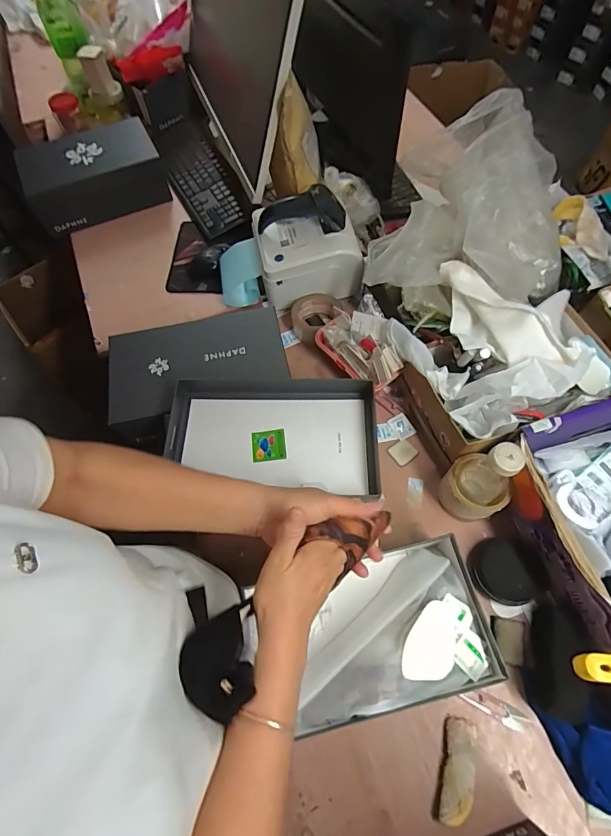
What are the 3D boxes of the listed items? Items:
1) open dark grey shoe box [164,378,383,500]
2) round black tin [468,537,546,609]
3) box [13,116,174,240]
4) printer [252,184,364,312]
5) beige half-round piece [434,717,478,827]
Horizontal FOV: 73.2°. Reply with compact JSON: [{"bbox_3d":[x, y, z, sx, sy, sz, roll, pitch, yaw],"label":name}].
[{"bbox_3d":[-0.048,0.023,0.638,0.312,0.059,0.171,0,96,2],"label":"open dark grey shoe box"},{"bbox_3d":[0.294,0.224,0.600,0.090,0.038,0.099,-32,67,-12],"label":"round black tin"},{"bbox_3d":[-0.482,-0.555,0.953,0.297,0.119,0.193,-17,64,-5],"label":"box"},{"bbox_3d":[0.002,-0.343,0.806,0.198,0.168,0.149,-10,64,-2],"label":"printer"},{"bbox_3d":[0.187,0.435,0.507,0.037,0.021,0.105,15,66,10],"label":"beige half-round piece"}]

